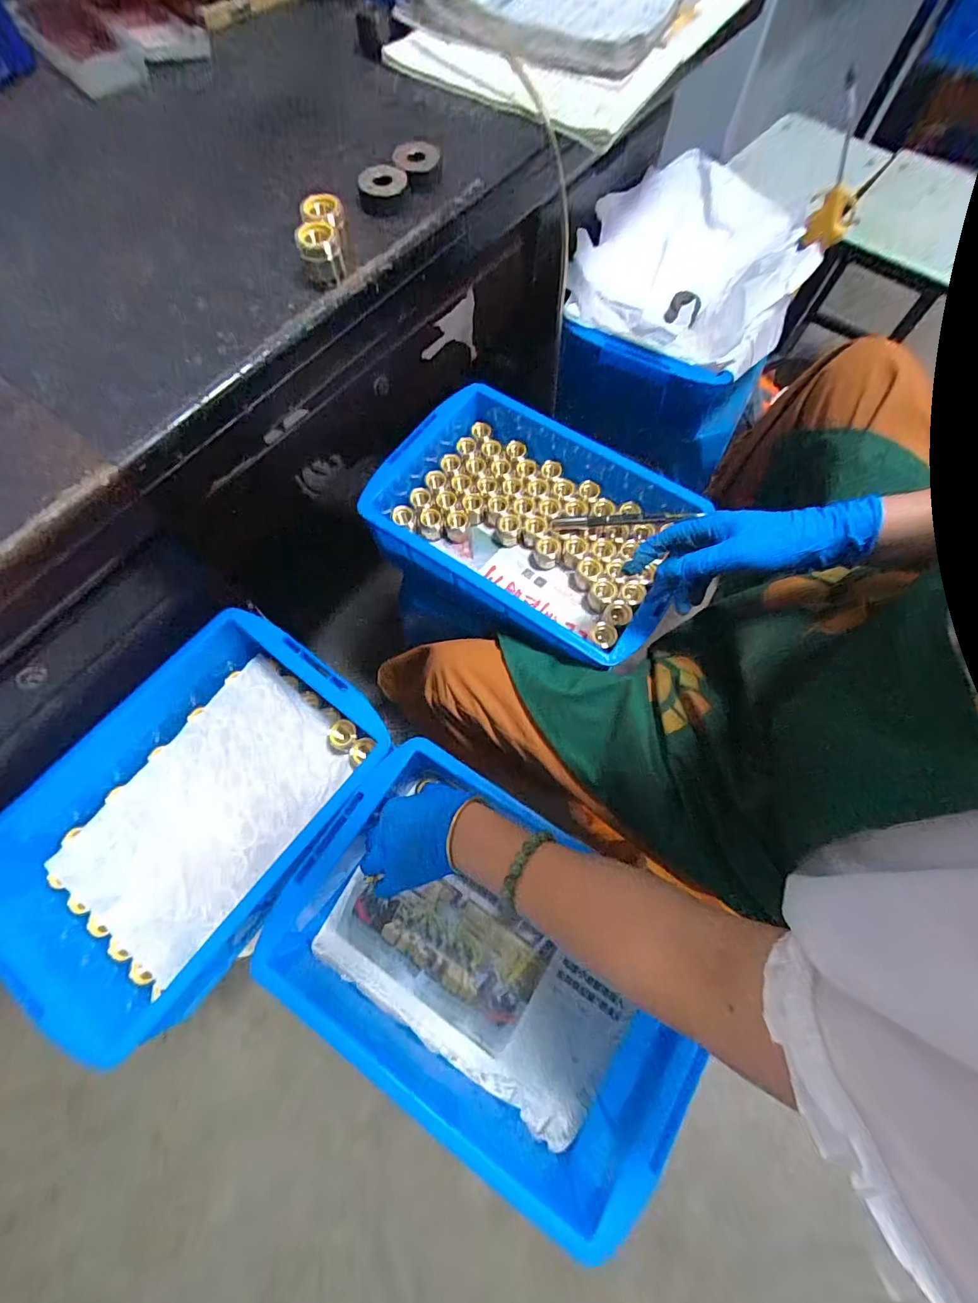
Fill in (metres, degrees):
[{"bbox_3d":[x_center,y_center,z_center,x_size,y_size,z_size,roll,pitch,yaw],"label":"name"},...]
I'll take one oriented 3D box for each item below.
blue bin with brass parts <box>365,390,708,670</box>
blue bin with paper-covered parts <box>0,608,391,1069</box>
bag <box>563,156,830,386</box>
[{"bbox_3d":[0.047,-0.155,0.587,0.344,0.076,0.246,29,72,9],"label":"blue bin with brass parts"},{"bbox_3d":[-0.294,0.150,0.499,0.263,0.099,0.346,37,74,12],"label":"blue bin with paper-covered parts"},{"bbox_3d":[0.286,-0.541,0.691,0.295,0.093,0.349,28,72,9],"label":"bag"}]

